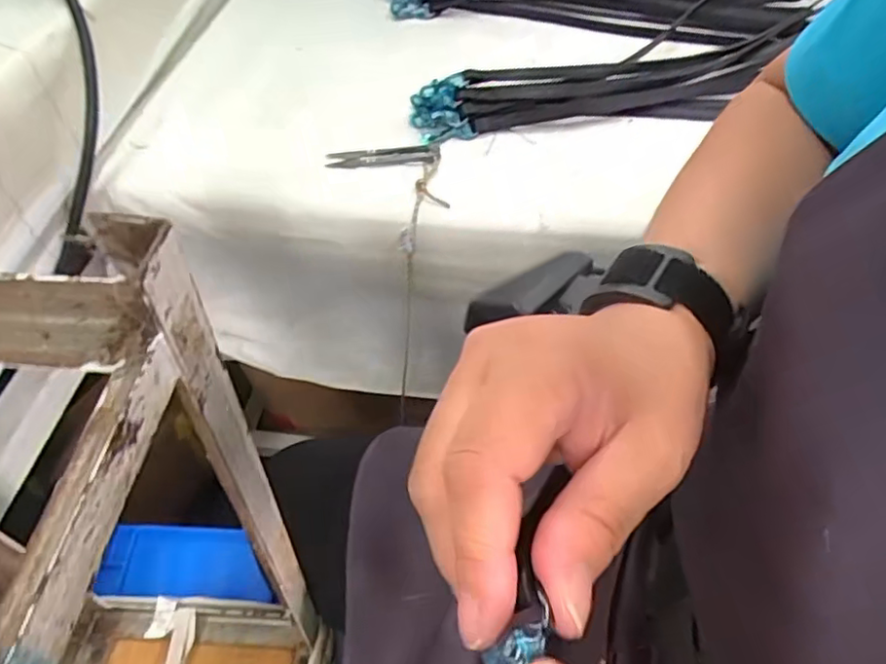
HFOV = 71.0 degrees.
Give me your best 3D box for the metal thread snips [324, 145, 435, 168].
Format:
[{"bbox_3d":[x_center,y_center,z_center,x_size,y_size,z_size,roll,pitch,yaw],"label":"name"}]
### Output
[{"bbox_3d":[-0.058,-0.162,0.570,0.098,0.014,0.017,-3,51,-1],"label":"metal thread snips"}]

